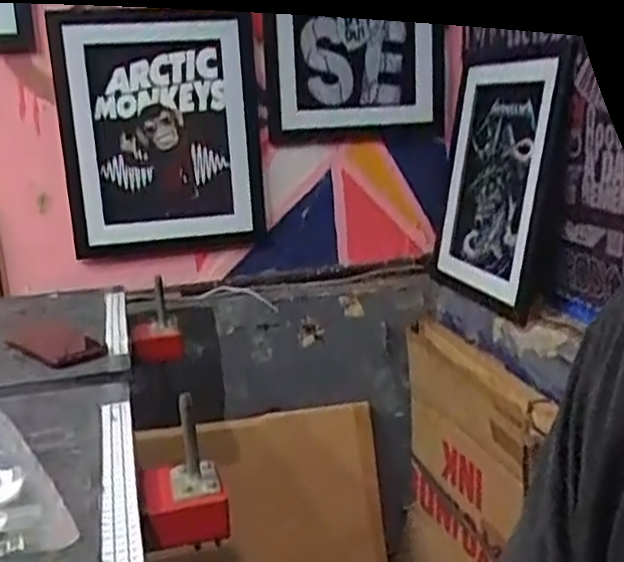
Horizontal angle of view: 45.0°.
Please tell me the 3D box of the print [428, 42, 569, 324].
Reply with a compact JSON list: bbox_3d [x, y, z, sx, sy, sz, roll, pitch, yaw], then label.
[{"bbox_3d":[0.381,-0.216,1.577,0.044,0.515,0.417,3,11,-18],"label":"print"}]

